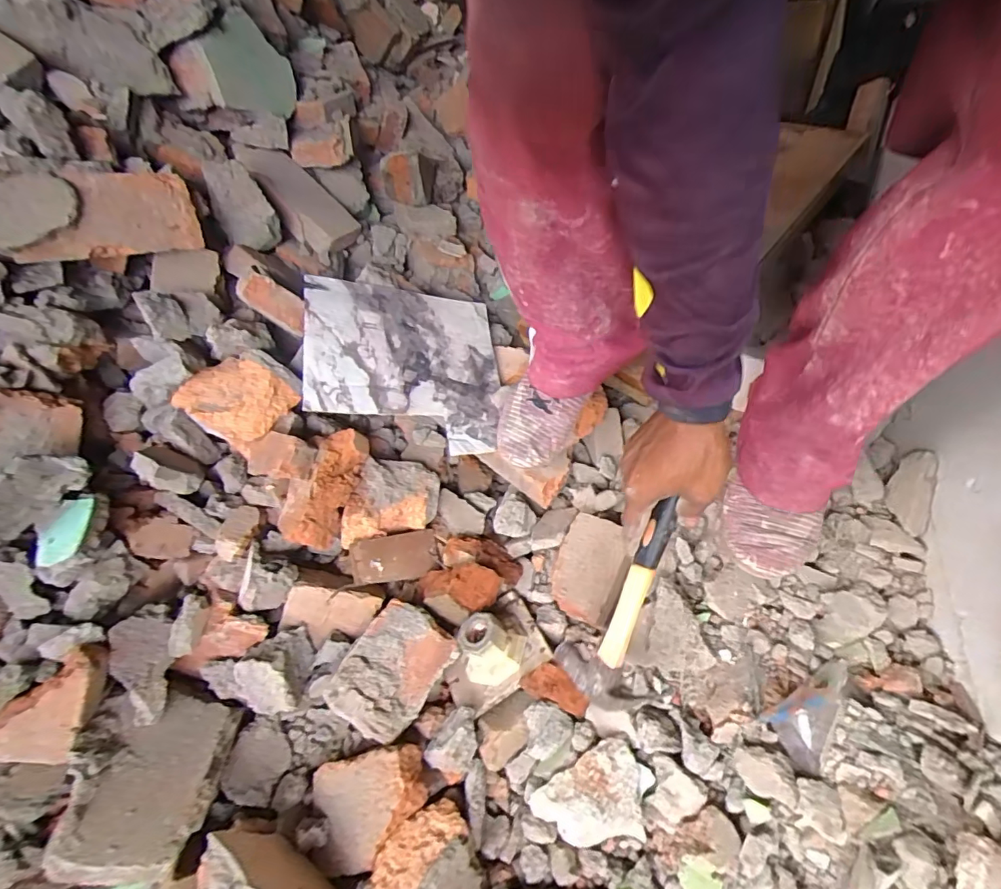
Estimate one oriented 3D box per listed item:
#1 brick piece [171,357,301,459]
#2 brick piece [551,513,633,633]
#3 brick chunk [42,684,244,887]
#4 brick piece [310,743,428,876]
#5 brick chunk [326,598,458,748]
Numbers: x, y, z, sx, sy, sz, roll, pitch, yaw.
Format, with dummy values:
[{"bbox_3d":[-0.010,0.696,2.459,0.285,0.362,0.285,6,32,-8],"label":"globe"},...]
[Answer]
[{"bbox_3d":[-0.361,-0.061,0.693,0.121,0.056,0.106,22,58,15],"label":"brick piece"},{"bbox_3d":[0.116,0.157,0.637,0.088,0.048,0.130,6,57,32],"label":"brick piece"},{"bbox_3d":[-0.353,0.330,0.514,0.134,0.033,0.173,11,32,-24],"label":"brick chunk"},{"bbox_3d":[-0.142,0.386,0.536,0.122,0.047,0.100,-10,56,-6],"label":"brick piece"},{"bbox_3d":[-0.130,0.265,0.600,0.103,0.033,0.139,30,61,20],"label":"brick chunk"}]

